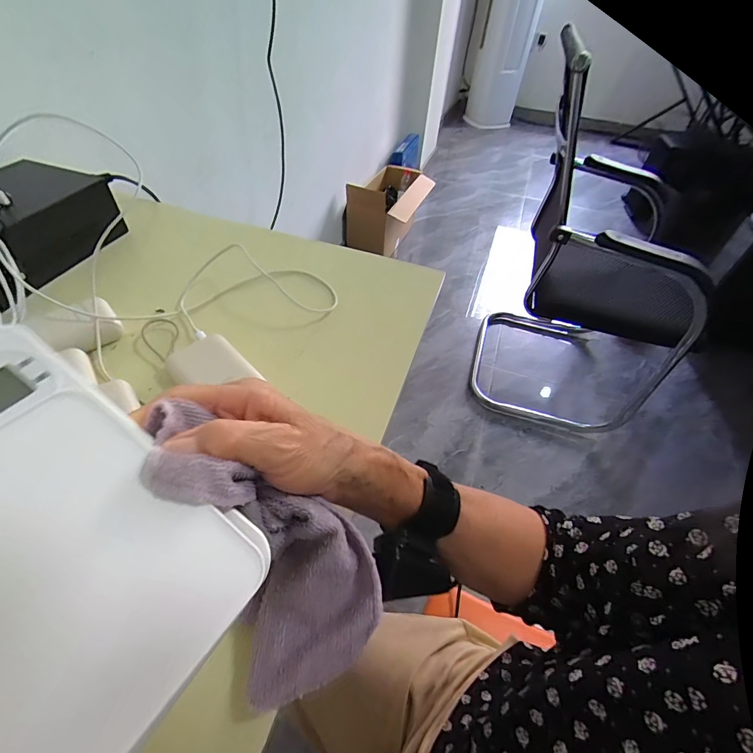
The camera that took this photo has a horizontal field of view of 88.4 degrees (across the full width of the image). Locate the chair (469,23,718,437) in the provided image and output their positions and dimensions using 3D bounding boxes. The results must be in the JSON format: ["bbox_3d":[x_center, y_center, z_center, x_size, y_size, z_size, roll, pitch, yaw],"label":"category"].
[{"bbox_3d":[0.607,-0.333,1.093,0.470,0.859,0.526,16,49,9],"label":"chair"}]

